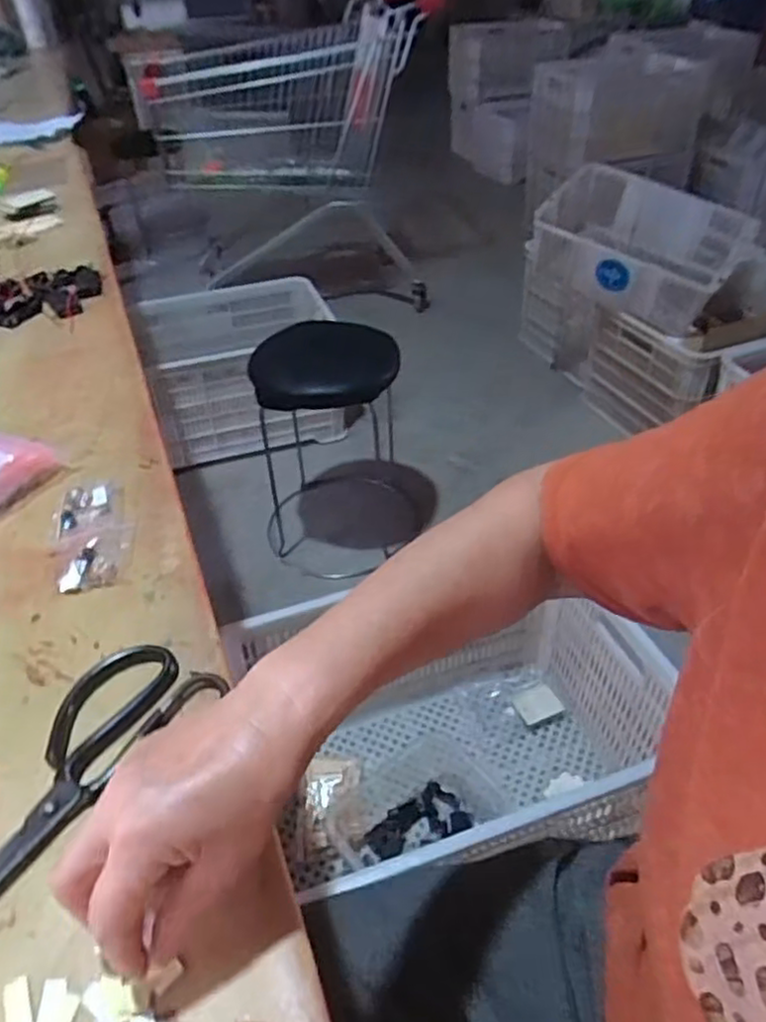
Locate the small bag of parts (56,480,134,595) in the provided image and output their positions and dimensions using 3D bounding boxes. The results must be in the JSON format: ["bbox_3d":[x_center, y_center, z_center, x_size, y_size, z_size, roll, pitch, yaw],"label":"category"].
[{"bbox_3d":[-0.235,0.016,0.569,0.057,0.013,0.121,-15,42,-14],"label":"small bag of parts"}]

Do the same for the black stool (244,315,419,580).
[{"bbox_3d":[-0.096,-0.142,1.518,0.317,0.470,0.324,-6,41,-3],"label":"black stool"}]

